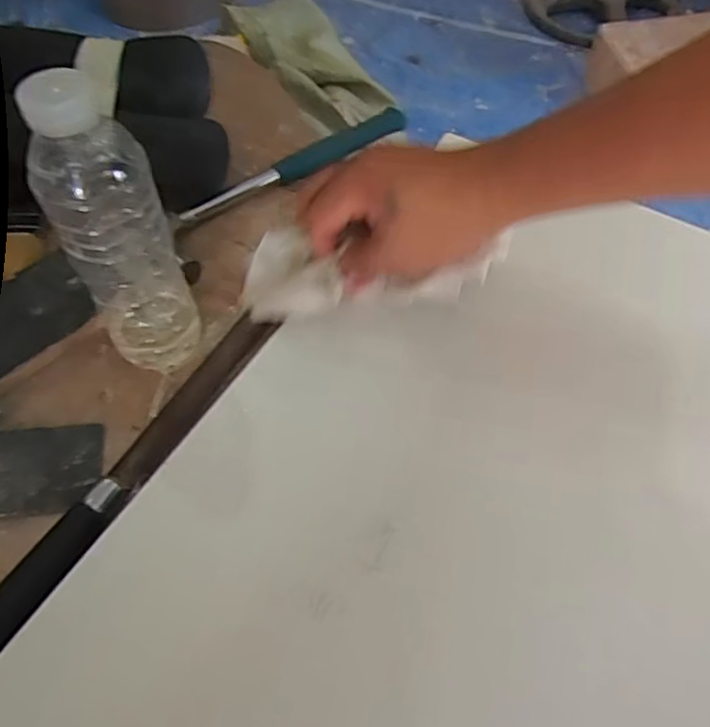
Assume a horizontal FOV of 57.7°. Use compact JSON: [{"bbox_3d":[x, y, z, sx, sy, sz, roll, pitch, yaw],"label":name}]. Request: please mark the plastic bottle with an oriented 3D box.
[{"bbox_3d":[-0.130,-0.078,0.348,0.054,0.163,0.068,-20,60,-13],"label":"plastic bottle"}]

